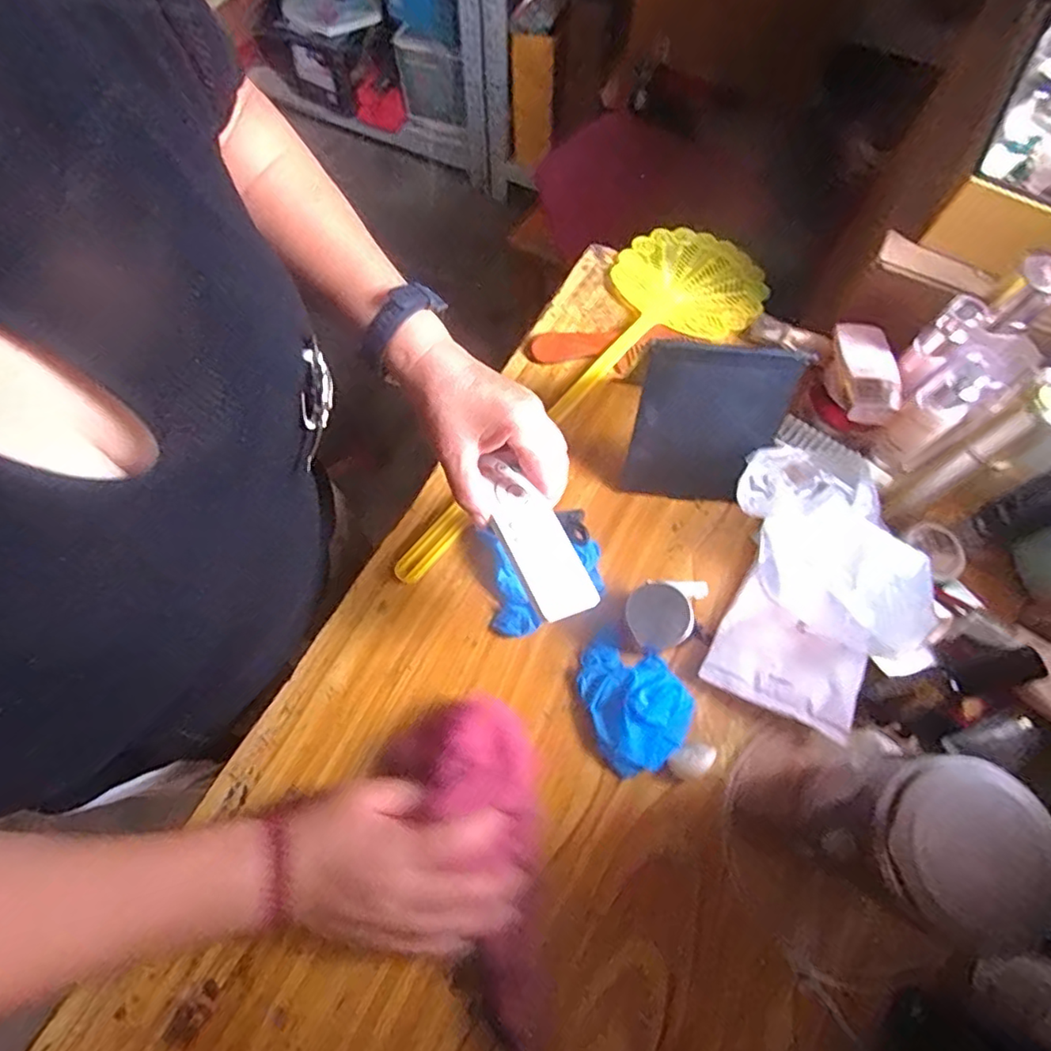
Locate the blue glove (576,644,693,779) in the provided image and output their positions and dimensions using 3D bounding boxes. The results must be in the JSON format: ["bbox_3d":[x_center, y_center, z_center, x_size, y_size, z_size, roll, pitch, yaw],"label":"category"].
[{"bbox_3d":[0.082,0.130,0.442,0.069,0.026,0.092,-19,69,-9],"label":"blue glove"}]

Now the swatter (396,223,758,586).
[{"bbox_3d":[0.051,-0.130,0.555,0.141,0.024,0.473,41,74,14],"label":"swatter"}]

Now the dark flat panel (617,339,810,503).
[{"bbox_3d":[0.140,-0.076,0.468,0.108,0.143,0.010,8,44,2],"label":"dark flat panel"}]

